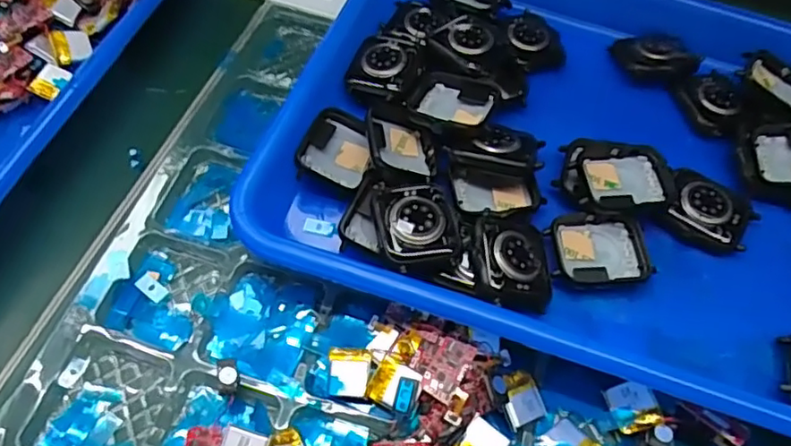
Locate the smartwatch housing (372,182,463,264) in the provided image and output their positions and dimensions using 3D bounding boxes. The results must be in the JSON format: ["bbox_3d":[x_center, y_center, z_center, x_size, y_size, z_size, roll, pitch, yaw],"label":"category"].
[{"bbox_3d":[0.010,-0.001,0.262,0.035,0.008,0.043,-7,59,-8],"label":"smartwatch housing"}]

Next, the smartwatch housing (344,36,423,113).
[{"bbox_3d":[-0.005,-0.081,0.312,0.036,0.009,0.048,20,59,9],"label":"smartwatch housing"}]

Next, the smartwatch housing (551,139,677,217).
[{"bbox_3d":[0.108,-0.022,0.289,0.053,0.012,0.040,2,58,-2],"label":"smartwatch housing"}]

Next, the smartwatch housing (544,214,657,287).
[{"bbox_3d":[0.095,0.012,0.275,0.045,0.008,0.033,-3,58,-5],"label":"smartwatch housing"}]

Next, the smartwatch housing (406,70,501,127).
[{"bbox_3d":[0.030,-0.064,0.300,0.041,0.013,0.039,19,59,9],"label":"smartwatch housing"}]

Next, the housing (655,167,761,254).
[{"bbox_3d":[0.153,-0.006,0.288,0.041,0.009,0.035,28,61,13],"label":"housing"}]

